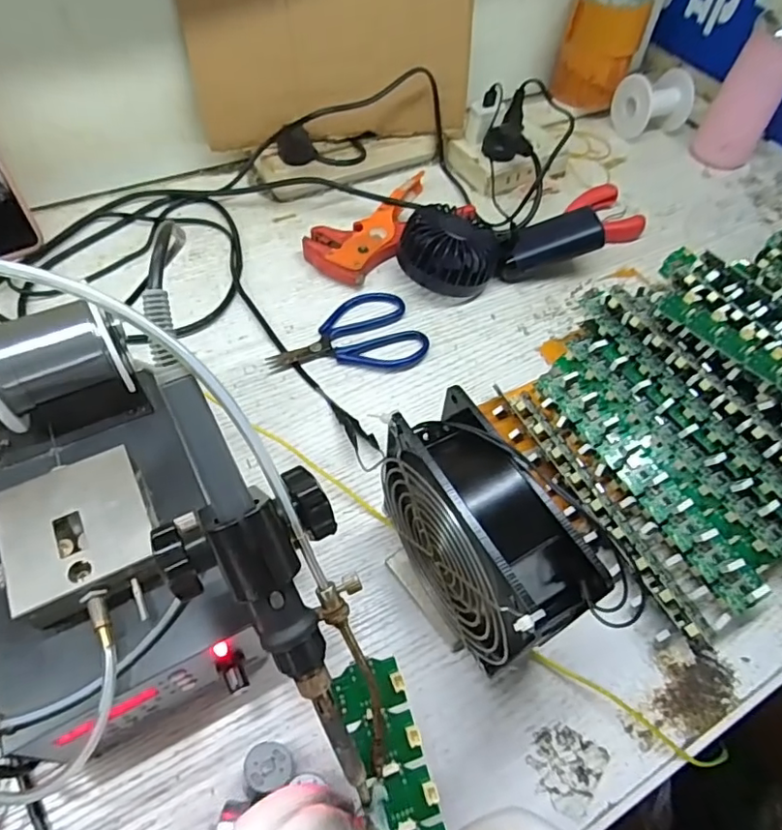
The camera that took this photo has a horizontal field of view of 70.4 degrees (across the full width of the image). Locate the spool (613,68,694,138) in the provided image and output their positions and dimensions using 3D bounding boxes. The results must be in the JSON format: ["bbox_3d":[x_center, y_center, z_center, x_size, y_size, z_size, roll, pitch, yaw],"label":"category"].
[{"bbox_3d":[0.313,-0.371,0.663,0.068,0.064,0.066,-16,59,-14],"label":"spool"}]

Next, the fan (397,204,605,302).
[{"bbox_3d":[0.095,-0.155,0.506,0.177,0.051,0.081,-13,58,-12],"label":"fan"}]

